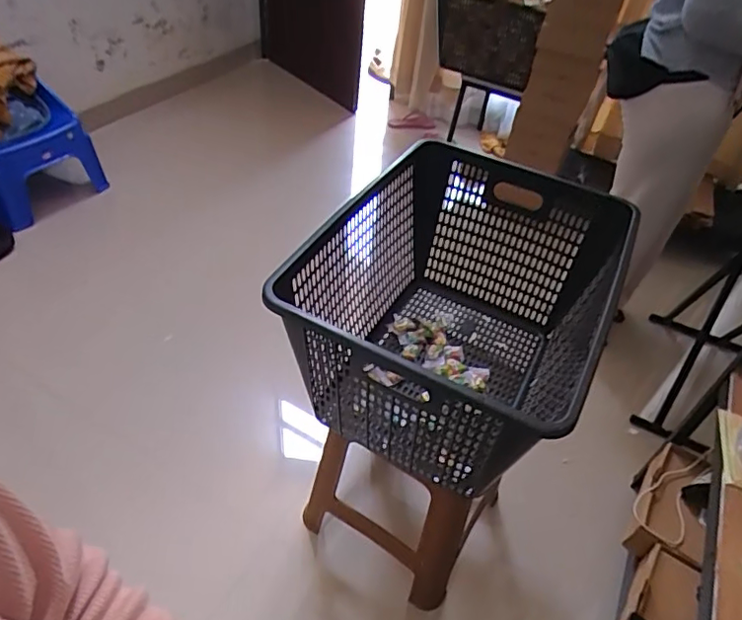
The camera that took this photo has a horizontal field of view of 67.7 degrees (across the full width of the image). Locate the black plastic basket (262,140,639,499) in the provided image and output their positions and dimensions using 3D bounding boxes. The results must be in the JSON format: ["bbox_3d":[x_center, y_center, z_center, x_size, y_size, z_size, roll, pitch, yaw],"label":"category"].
[{"bbox_3d":[0.148,0.013,0.950,0.412,0.331,0.570,23,46,17],"label":"black plastic basket"}]

